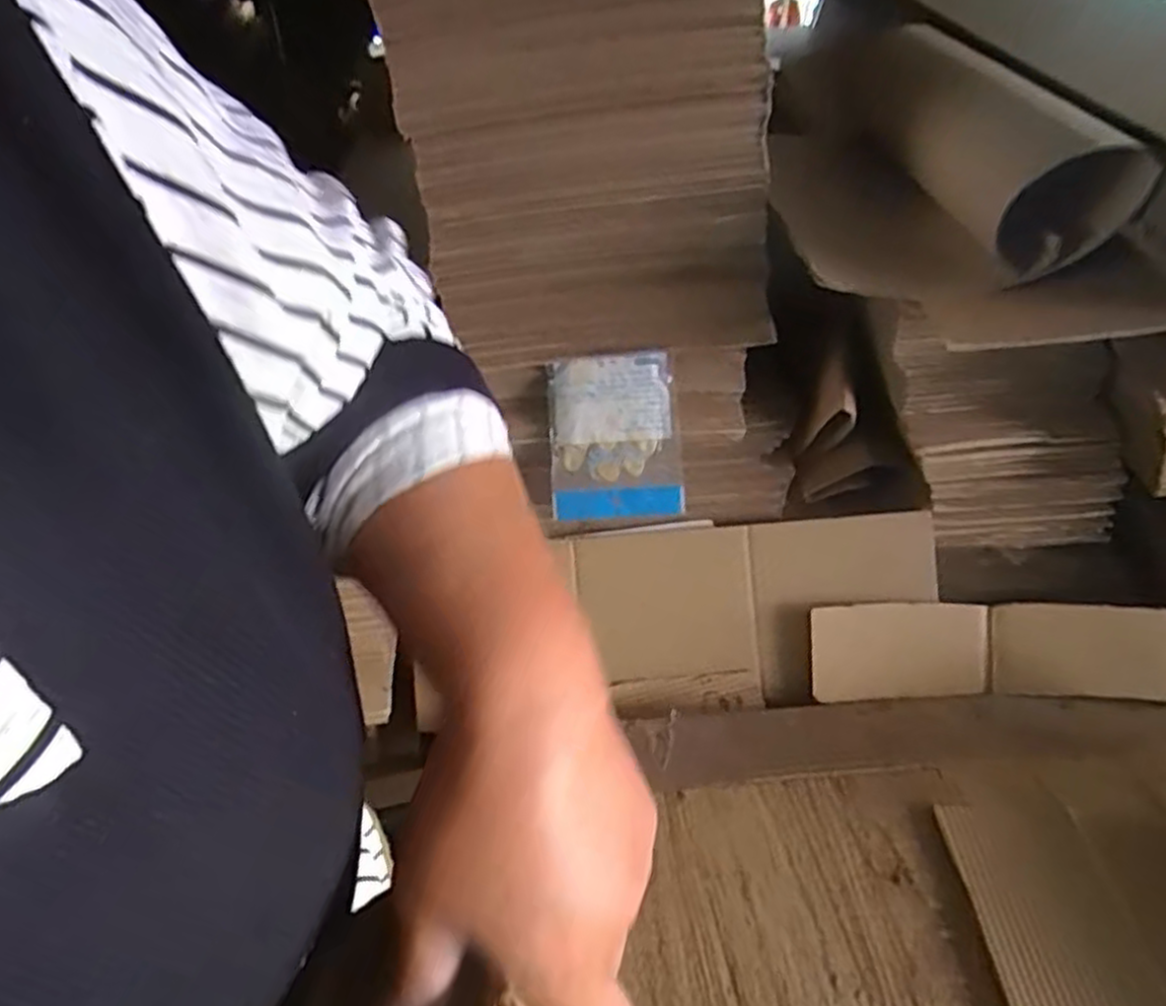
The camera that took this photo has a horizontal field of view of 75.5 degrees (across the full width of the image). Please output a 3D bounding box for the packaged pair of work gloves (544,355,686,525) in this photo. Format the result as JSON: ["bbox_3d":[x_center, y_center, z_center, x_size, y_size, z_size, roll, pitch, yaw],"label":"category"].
[{"bbox_3d":[0.033,-0.070,0.817,0.137,0.172,0.016,-2,8,6],"label":"packaged pair of work gloves"}]

